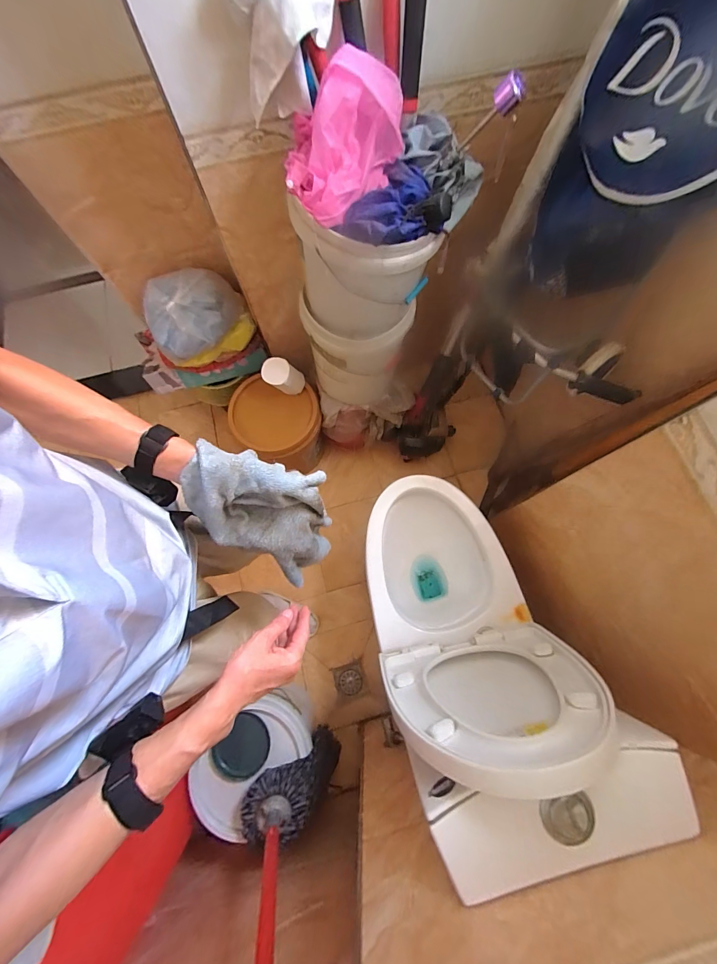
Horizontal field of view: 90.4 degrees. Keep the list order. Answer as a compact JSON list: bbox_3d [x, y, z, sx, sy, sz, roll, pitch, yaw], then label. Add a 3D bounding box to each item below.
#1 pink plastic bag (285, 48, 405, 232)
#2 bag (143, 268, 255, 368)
[{"bbox_3d":[-0.036,-0.523,0.544,0.168,0.118,0.191,19,75,7],"label":"pink plastic bag"},{"bbox_3d":[-0.462,-0.472,1.036,0.278,0.152,0.205,-5,73,0],"label":"bag"}]

